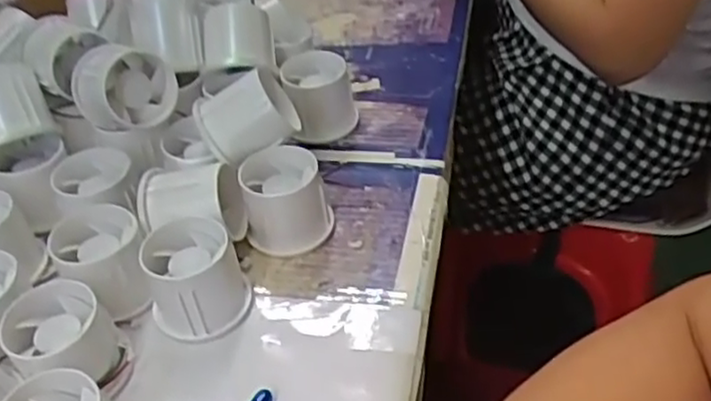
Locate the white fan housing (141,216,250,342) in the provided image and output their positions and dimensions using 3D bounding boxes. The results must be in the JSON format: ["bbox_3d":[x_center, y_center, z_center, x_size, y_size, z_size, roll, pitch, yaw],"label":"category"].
[{"bbox_3d":[-0.094,0.043,0.411,0.054,0.052,0.056,-4,41,4],"label":"white fan housing"}]

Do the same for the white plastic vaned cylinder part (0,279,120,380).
[{"bbox_3d":[-0.157,0.077,0.381,0.049,0.048,0.053,-4,41,4],"label":"white plastic vaned cylinder part"}]

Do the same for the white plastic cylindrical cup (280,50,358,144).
[{"bbox_3d":[-0.026,-0.077,0.537,0.050,0.053,0.049,-4,41,4],"label":"white plastic cylindrical cup"}]

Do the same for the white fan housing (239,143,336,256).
[{"bbox_3d":[-0.045,0.000,0.456,0.052,0.050,0.051,-13,42,-5],"label":"white fan housing"}]

